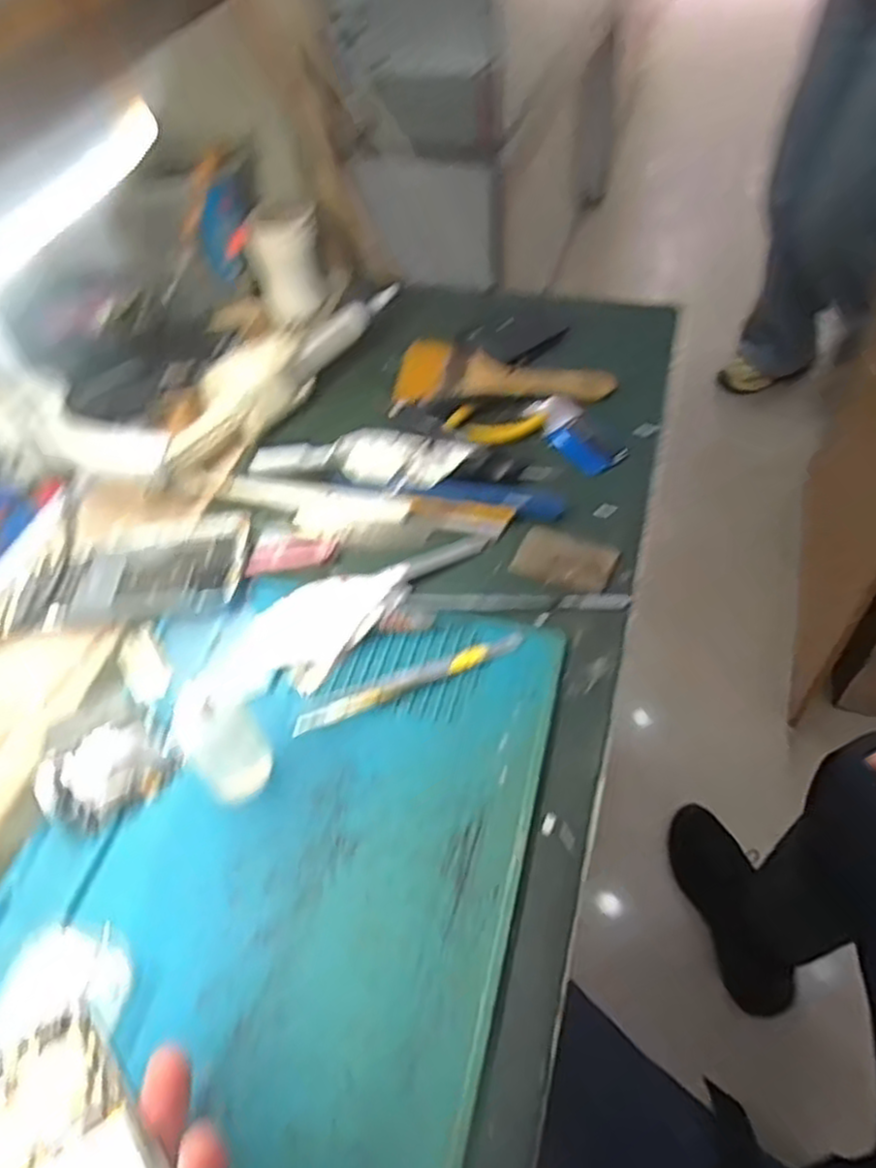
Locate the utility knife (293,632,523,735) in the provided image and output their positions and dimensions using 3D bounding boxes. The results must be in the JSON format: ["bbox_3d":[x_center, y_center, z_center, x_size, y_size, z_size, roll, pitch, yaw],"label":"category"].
[{"bbox_3d":[-0.015,0.057,0.436,0.138,0.005,0.015,-21,53,-12],"label":"utility knife"}]

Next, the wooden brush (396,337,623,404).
[{"bbox_3d":[0.044,-0.160,0.594,0.176,0.020,0.061,16,54,17],"label":"wooden brush"}]

